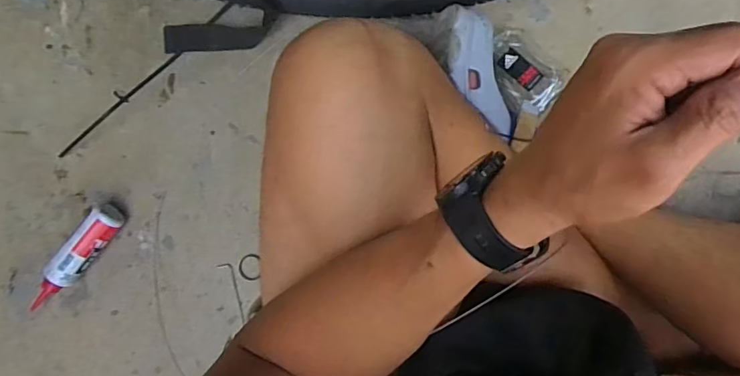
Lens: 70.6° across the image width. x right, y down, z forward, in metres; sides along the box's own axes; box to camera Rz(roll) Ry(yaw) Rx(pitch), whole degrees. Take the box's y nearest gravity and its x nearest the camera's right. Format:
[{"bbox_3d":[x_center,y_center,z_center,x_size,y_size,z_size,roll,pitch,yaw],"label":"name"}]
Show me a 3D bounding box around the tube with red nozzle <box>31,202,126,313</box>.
[{"bbox_3d":[-0.395,0.098,0.688,0.037,0.037,0.184,43,96,7],"label":"tube with red nozzle"}]

